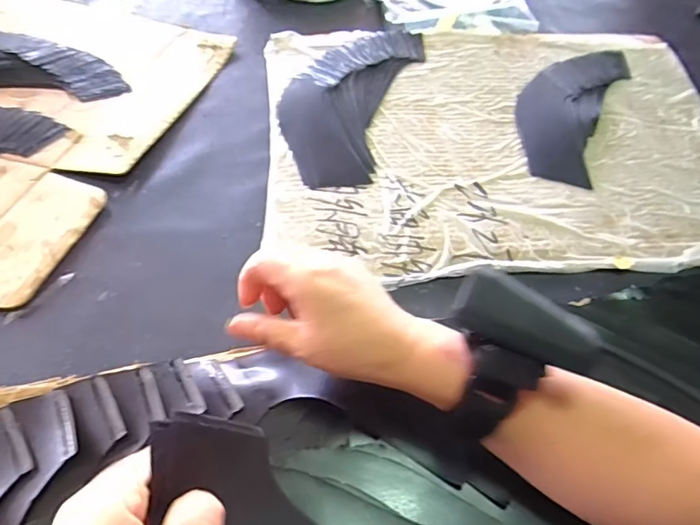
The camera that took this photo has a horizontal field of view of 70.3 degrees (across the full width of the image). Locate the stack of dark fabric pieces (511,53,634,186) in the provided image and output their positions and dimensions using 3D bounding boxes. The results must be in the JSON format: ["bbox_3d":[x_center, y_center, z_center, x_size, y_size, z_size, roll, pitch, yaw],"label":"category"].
[{"bbox_3d":[0.240,-0.179,0.542,0.093,0.016,0.244,24,55,15],"label":"stack of dark fabric pieces"}]

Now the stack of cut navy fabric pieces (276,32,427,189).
[{"bbox_3d":[-0.005,-0.174,0.519,0.116,0.024,0.247,16,53,10],"label":"stack of cut navy fabric pieces"}]

